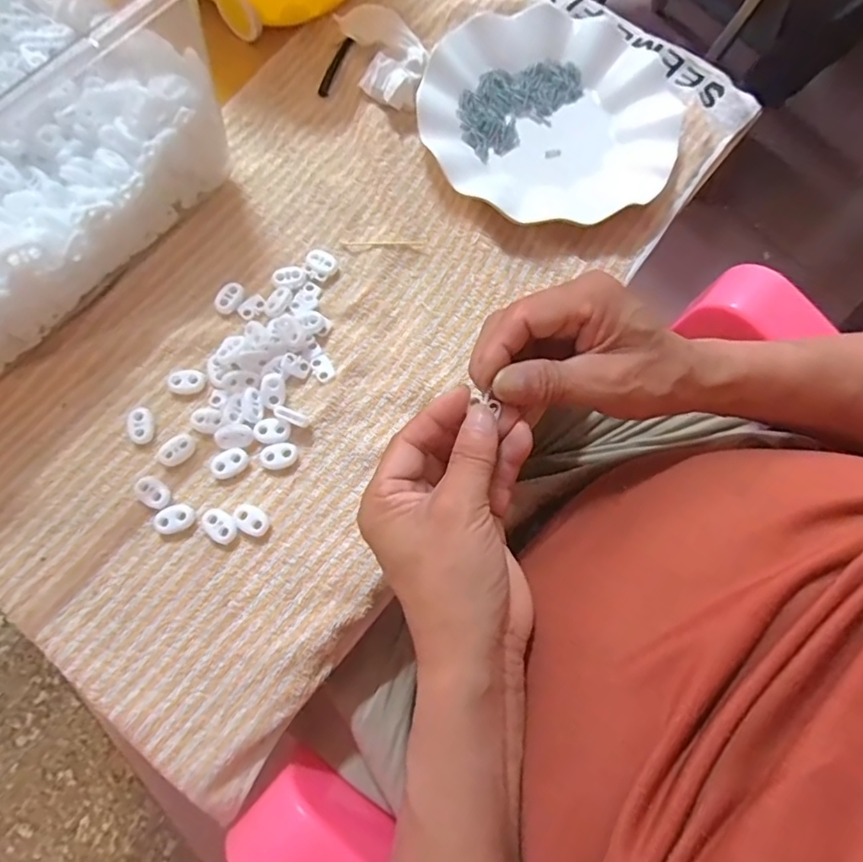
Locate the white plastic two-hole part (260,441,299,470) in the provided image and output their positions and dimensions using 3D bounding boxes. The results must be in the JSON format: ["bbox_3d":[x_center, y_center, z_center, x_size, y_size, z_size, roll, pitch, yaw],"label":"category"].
[{"bbox_3d":[-0.093,0.015,0.337,0.023,0.004,0.016,-7,74,-5],"label":"white plastic two-hole part"}]

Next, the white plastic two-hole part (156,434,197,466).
[{"bbox_3d":[-0.154,0.011,0.336,0.022,0.004,0.016,-35,78,-12],"label":"white plastic two-hole part"}]

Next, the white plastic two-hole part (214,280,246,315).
[{"bbox_3d":[-0.132,-0.088,0.363,0.016,0.007,0.023,41,76,9],"label":"white plastic two-hole part"}]

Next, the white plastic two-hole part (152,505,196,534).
[{"bbox_3d":[-0.151,0.052,0.323,0.024,0.004,0.015,-14,75,-7],"label":"white plastic two-hole part"}]

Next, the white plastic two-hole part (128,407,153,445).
[{"bbox_3d":[-0.177,-0.003,0.339,0.014,0.006,0.021,-17,75,-7],"label":"white plastic two-hole part"}]

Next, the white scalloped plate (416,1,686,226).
[{"bbox_3d":[0.087,-0.233,0.404,0.182,0.024,0.189,1,73,-2],"label":"white scalloped plate"}]

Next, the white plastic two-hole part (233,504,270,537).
[{"bbox_3d":[-0.106,0.052,0.325,0.022,0.004,0.015,30,75,6],"label":"white plastic two-hole part"}]

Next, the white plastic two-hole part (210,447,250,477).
[{"bbox_3d":[-0.122,0.019,0.333,0.023,0.004,0.016,-34,78,-11],"label":"white plastic two-hole part"}]

